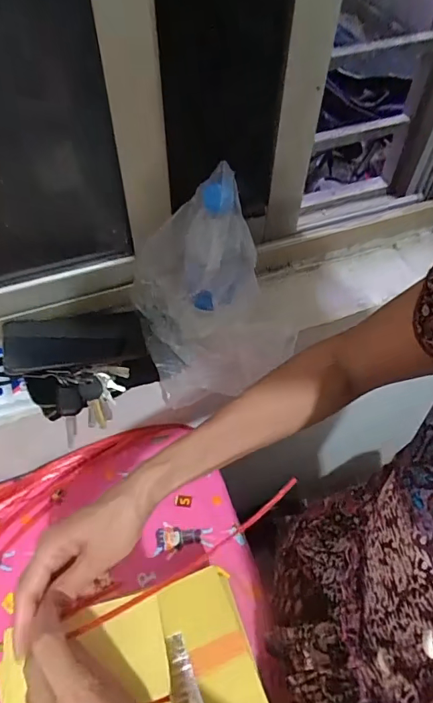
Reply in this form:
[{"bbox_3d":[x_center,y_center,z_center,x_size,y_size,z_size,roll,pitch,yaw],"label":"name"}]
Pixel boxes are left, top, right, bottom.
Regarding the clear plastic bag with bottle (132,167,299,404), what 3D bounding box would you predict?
[{"bbox_3d":[0.000,-0.066,0.565,0.189,0.250,0.145,-10,59,-7],"label":"clear plastic bag with bottle"}]

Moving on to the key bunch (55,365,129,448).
[{"bbox_3d":[-0.151,0.059,0.594,0.089,0.046,0.067,-10,59,-7],"label":"key bunch"}]

